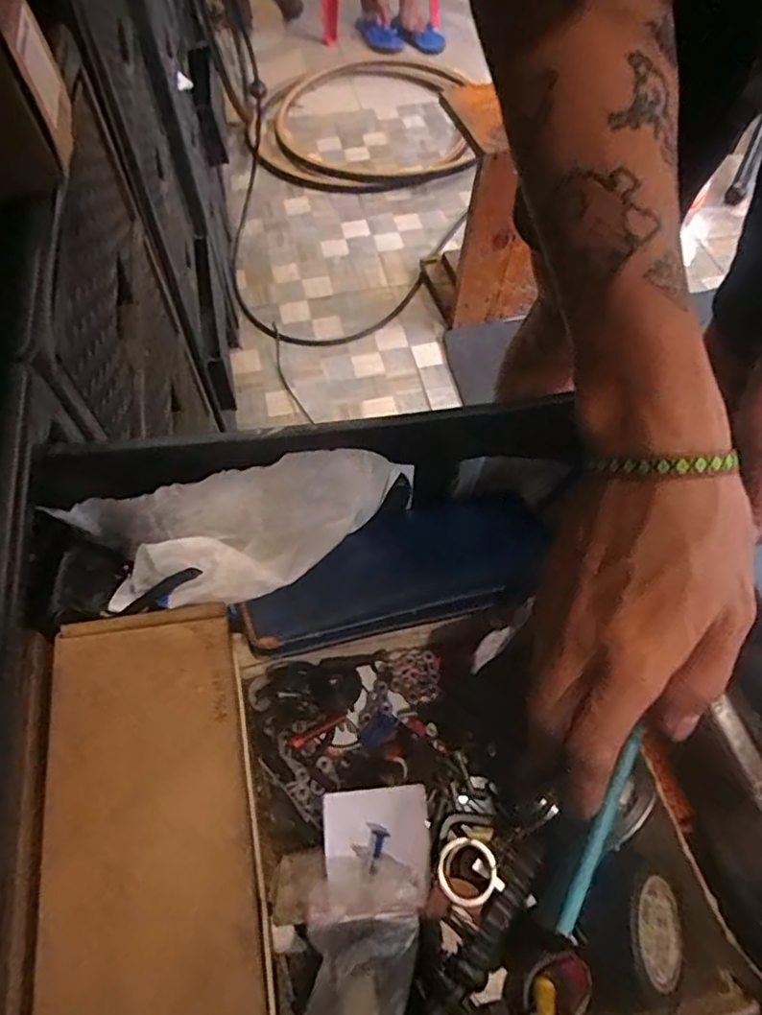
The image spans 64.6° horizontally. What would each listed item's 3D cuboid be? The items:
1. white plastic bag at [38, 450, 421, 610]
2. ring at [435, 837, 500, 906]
[{"bbox_3d":[-0.066,0.014,0.319,0.173,0.043,0.064,-13,60,-8],"label":"white plastic bag"},{"bbox_3d":[0.044,0.187,0.312,0.030,0.009,0.031,0,59,0],"label":"ring"}]

